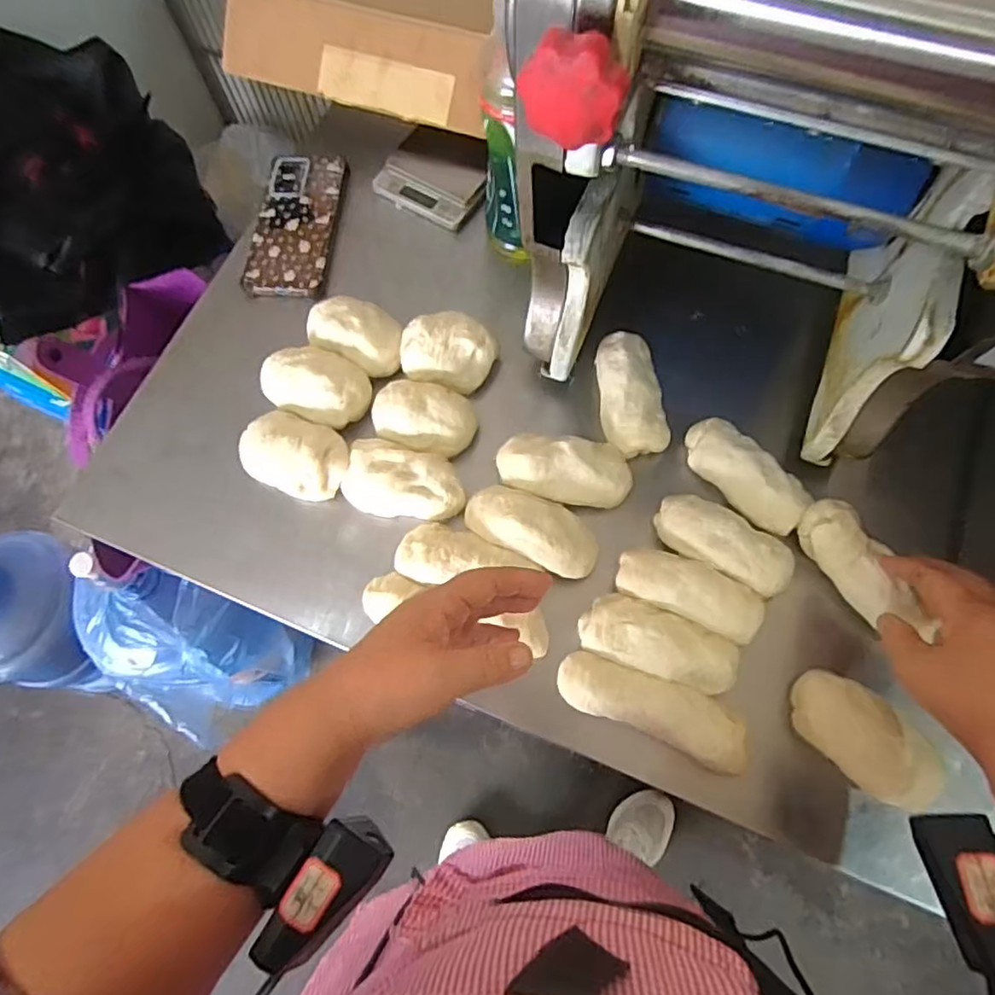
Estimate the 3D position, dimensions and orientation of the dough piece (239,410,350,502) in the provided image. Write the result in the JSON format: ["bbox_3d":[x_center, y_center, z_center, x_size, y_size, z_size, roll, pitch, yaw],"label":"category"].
[{"bbox_3d":[-0.168,-0.035,0.523,0.095,0.043,0.064,25,73,10],"label":"dough piece"}]

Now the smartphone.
[{"bbox_3d":[-0.199,-0.270,0.620,0.078,0.007,0.167,6,70,3],"label":"smartphone"}]

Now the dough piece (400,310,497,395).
[{"bbox_3d":[-0.044,-0.127,0.554,0.083,0.045,0.067,18,72,8],"label":"dough piece"}]

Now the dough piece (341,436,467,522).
[{"bbox_3d":[-0.075,-0.012,0.515,0.098,0.042,0.052,12,71,6],"label":"dough piece"}]

